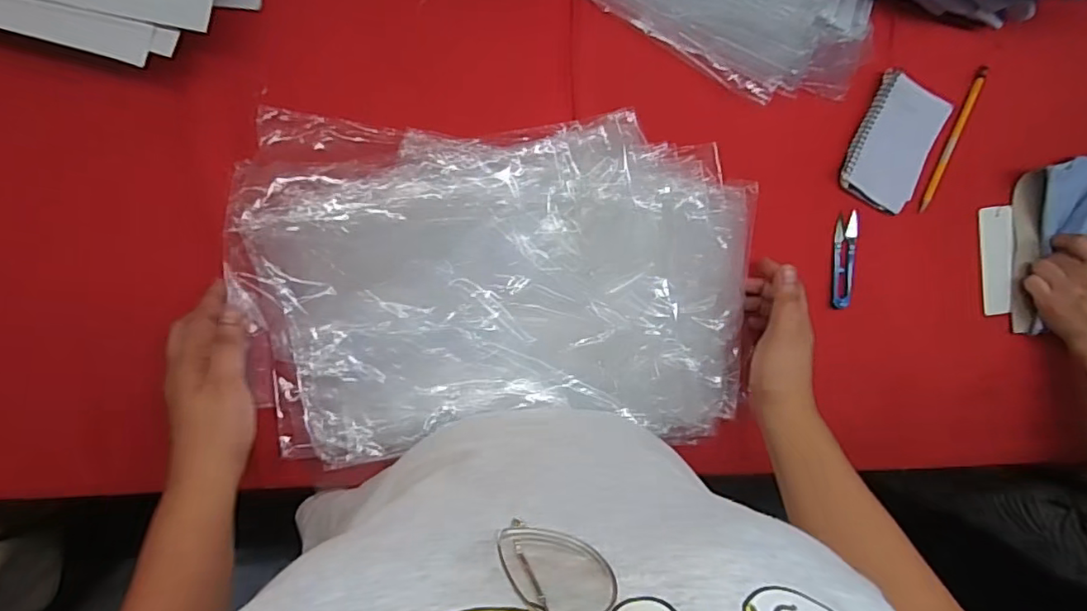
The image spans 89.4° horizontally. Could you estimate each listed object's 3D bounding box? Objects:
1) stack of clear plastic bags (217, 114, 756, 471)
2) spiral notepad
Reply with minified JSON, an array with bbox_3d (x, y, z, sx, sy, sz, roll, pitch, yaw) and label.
[{"bbox_3d":[-0.037,-0.012,0.508,0.451,0.052,0.319,-3,95,-8],"label":"stack of clear plastic bags"},{"bbox_3d":[0.379,-0.172,0.590,0.084,0.017,0.135,22,86,-8],"label":"spiral notepad"}]

